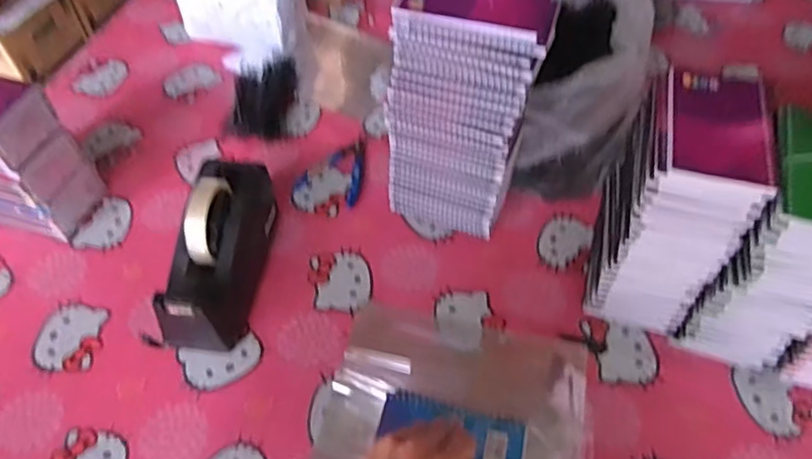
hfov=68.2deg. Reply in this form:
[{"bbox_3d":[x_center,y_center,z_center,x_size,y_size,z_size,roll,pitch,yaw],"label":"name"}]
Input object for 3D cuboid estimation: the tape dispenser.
[{"bbox_3d":[-0.204,0.021,0.652,0.085,0.117,0.216,4,54,3],"label":"tape dispenser"}]

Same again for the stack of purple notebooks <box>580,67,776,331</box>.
[{"bbox_3d":[0.254,-0.013,0.593,0.096,0.255,0.131,10,54,7],"label":"stack of purple notebooks"}]

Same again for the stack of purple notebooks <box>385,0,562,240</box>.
[{"bbox_3d":[0.061,-0.120,0.657,0.142,0.290,0.090,18,56,13],"label":"stack of purple notebooks"}]

